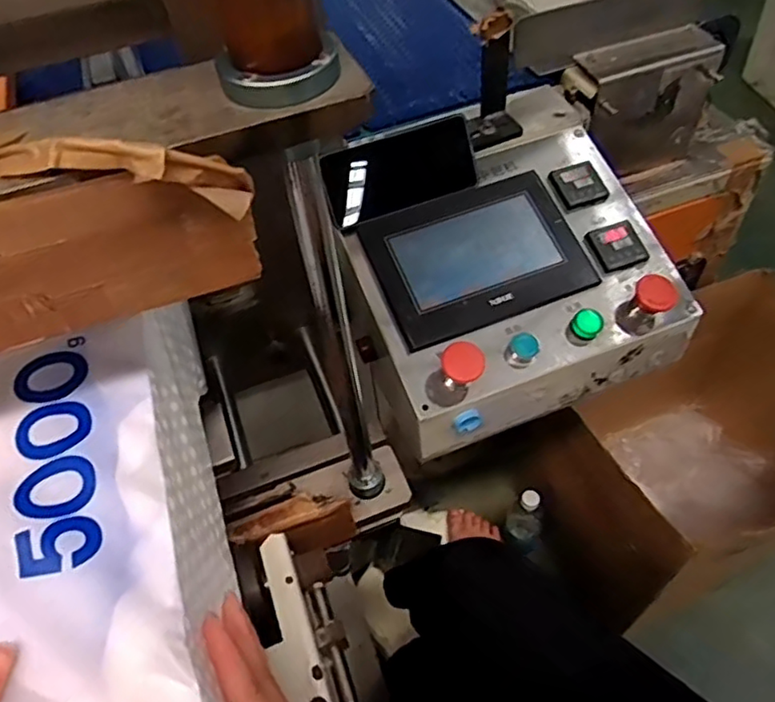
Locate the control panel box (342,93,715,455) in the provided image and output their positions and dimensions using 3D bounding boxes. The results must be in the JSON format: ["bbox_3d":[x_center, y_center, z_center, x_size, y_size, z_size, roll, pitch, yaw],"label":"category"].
[{"bbox_3d":[0.119,-0.100,0.678,0.305,0.137,0.322,-18,53,-9],"label":"control panel box"}]

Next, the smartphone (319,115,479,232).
[{"bbox_3d":[0.015,-0.182,0.631,0.159,0.073,0.010,-22,22,-10],"label":"smartphone"}]

